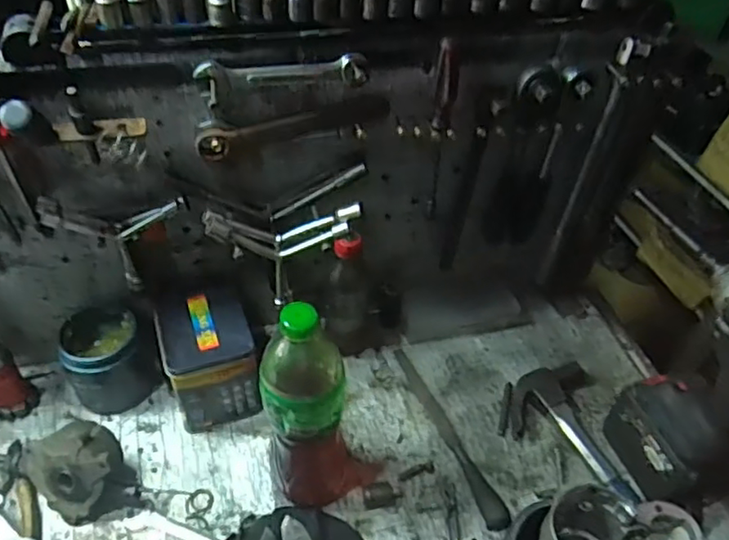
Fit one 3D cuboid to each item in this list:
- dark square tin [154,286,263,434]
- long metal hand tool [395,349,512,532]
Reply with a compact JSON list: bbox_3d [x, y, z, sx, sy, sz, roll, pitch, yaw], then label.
[{"bbox_3d":[-0.178,0.103,0.723,0.110,0.132,0.118,-12,47,-17],"label":"dark square tin"},{"bbox_3d":[0.100,0.190,0.731,0.028,0.011,0.249,-13,47,-19],"label":"long metal hand tool"}]

